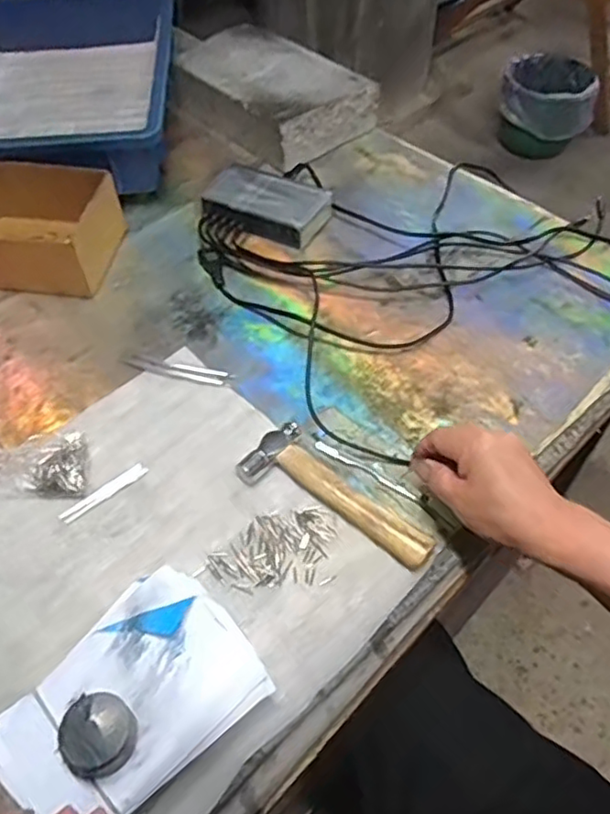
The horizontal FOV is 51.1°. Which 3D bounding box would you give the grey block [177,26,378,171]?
[{"bbox_3d":[-0.044,-0.401,0.817,0.242,0.062,0.145,37,62,25],"label":"grey block"}]

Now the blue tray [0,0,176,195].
[{"bbox_3d":[-0.311,-0.397,0.794,0.285,0.091,0.404,-5,53,-3],"label":"blue tray"}]

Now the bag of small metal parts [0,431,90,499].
[{"bbox_3d":[-0.222,0.042,0.492,0.097,0.043,0.059,-11,55,-10],"label":"bag of small metal parts"}]

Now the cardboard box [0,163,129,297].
[{"bbox_3d":[-0.274,-0.180,0.640,0.158,0.067,0.112,2,53,3],"label":"cardboard box"}]

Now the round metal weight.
[{"bbox_3d":[-0.114,0.181,0.353,0.037,0.024,0.043,-22,56,-15],"label":"round metal weight"}]

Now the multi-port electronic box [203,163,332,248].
[{"bbox_3d":[-0.042,-0.219,0.692,0.132,0.034,0.080,15,55,12],"label":"multi-port electronic box"}]

